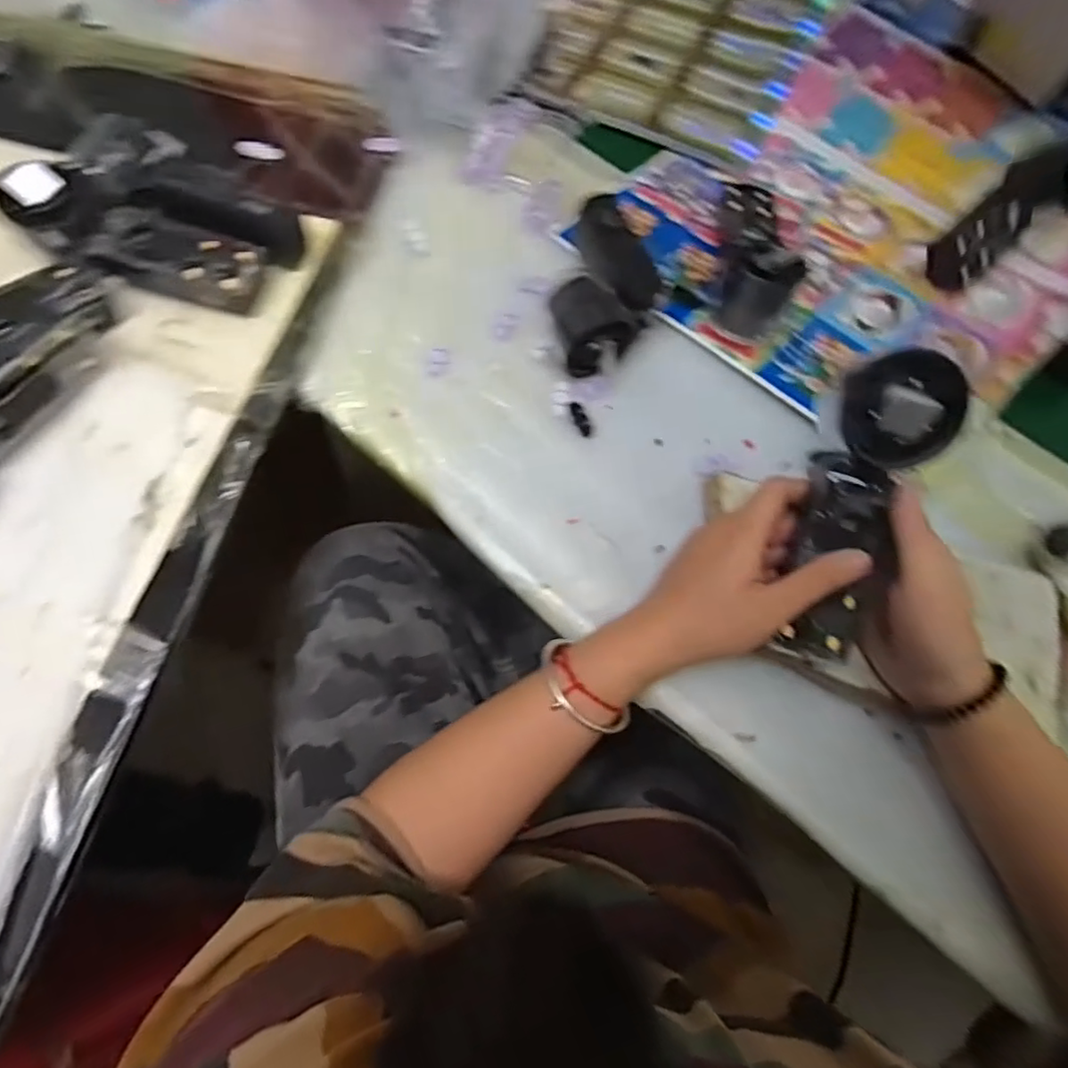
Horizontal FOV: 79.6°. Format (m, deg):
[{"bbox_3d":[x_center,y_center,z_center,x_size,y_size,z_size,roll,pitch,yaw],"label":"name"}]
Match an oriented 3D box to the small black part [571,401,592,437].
[{"bbox_3d":[0.033,-0.080,0.447,0.010,0.005,0.028,-15,68,-12],"label":"small black part"}]

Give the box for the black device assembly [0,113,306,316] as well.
[{"bbox_3d":[-0.253,-0.223,0.443,0.166,0.044,0.115,18,65,3],"label":"black device assembly"}]

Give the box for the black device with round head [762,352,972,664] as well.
[{"bbox_3d":[0.172,-0.012,0.337,0.051,0.160,0.042,8,22,2],"label":"black device with round head"}]

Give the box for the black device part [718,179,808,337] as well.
[{"bbox_3d":[0.169,-0.229,0.492,0.048,0.062,0.160,12,65,0],"label":"black device part"}]

